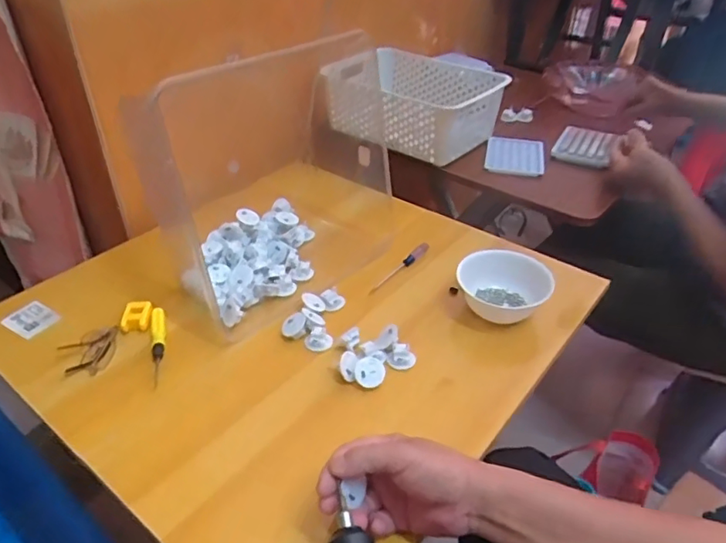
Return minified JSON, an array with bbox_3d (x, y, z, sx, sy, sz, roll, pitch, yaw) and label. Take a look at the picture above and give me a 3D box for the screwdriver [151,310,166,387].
[{"bbox_3d":[-0.236,0.086,0.646,0.017,0.018,0.113,-9,39,-13],"label":"screwdriver"}]

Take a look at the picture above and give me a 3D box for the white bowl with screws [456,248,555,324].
[{"bbox_3d":[0.175,0.018,0.701,0.109,0.053,0.115,0,37,0],"label":"white bowl with screws"}]

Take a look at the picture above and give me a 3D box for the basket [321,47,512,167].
[{"bbox_3d":[0.085,-0.304,1.037,0.284,0.132,0.204,29,44,30],"label":"basket"}]

